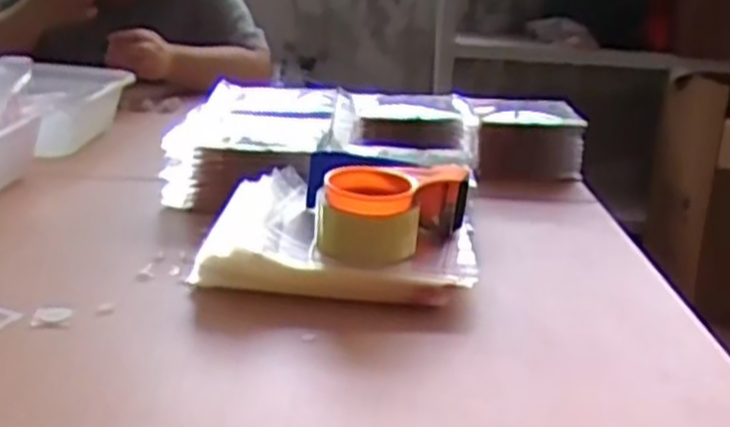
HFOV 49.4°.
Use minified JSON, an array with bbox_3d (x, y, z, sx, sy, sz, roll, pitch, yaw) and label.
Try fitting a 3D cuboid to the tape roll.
[{"bbox_3d":[0.002,0.002,0.713,0.090,0.067,0.080,1,19,-3],"label":"tape roll"}]

